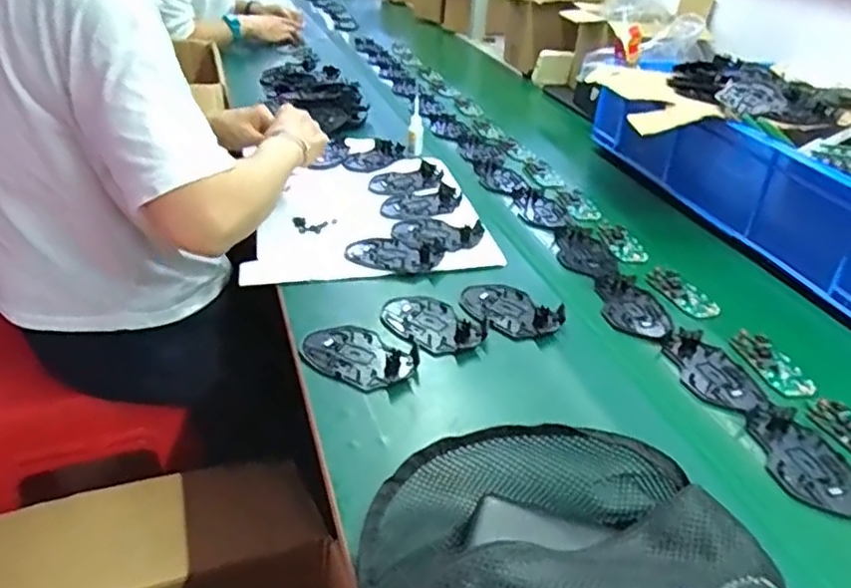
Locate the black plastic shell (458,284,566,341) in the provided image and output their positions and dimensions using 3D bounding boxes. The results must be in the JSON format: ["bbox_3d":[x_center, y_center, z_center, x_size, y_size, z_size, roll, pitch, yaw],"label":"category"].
[{"bbox_3d":[0.092,0.016,0.716,0.111,0.010,0.079,30,42,35],"label":"black plastic shell"}]

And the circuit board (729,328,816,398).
[{"bbox_3d":[0.352,0.070,0.663,0.048,0.009,0.083,-9,45,-16],"label":"circuit board"}]

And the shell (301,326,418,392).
[{"bbox_3d":[-0.066,0.061,0.641,0.107,0.013,0.071,24,38,29],"label":"shell"}]

